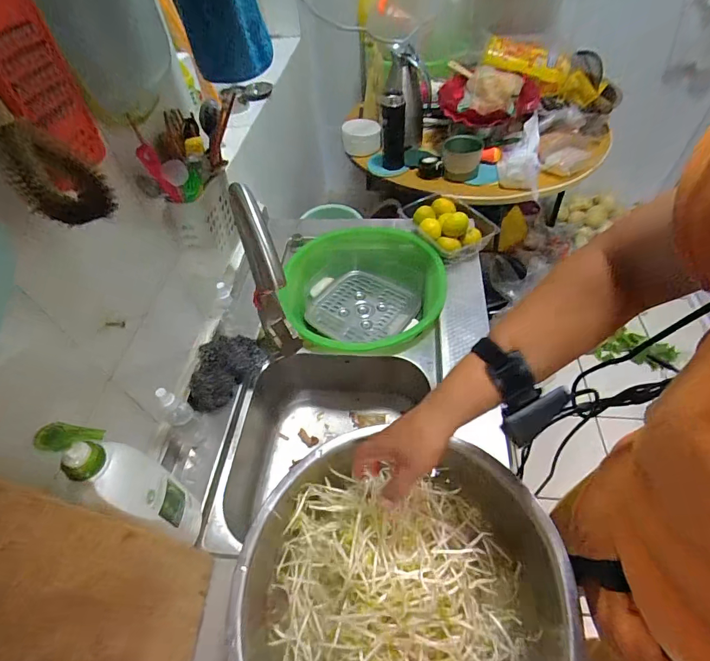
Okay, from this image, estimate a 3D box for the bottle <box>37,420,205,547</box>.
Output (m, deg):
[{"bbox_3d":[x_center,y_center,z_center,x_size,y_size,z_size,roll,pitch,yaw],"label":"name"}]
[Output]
[{"bbox_3d":[-0.251,0.187,0.469,0.074,0.282,0.057,24,57,22],"label":"bottle"}]

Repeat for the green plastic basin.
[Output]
[{"bbox_3d":[0.025,-0.081,0.904,0.334,0.115,0.341,-2,51,3],"label":"green plastic basin"}]

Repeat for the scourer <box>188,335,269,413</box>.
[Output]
[{"bbox_3d":[-0.245,0.067,0.727,0.101,0.057,0.159,31,60,26],"label":"scourer"}]

